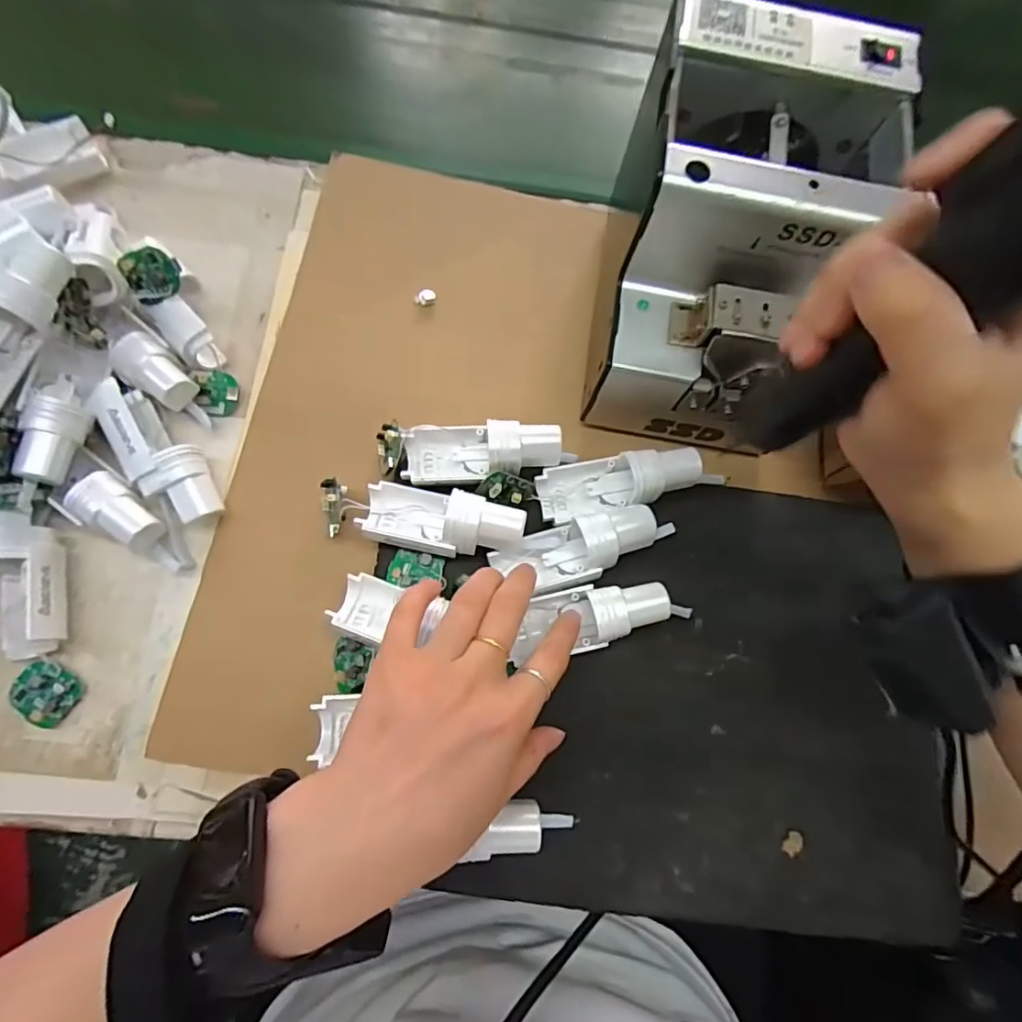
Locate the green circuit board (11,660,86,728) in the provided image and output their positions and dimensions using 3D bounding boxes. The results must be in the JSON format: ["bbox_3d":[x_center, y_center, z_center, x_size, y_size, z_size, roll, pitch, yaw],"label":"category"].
[{"bbox_3d":[-0.253,0.099,0.302,0.032,0.008,0.027,32,74,3],"label":"green circuit board"}]

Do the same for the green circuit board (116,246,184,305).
[{"bbox_3d":[-0.212,-0.139,0.327,0.034,0.005,0.029,-24,117,14],"label":"green circuit board"}]

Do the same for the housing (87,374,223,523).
[{"bbox_3d":[-0.205,-0.032,0.322,0.034,0.036,0.089,-42,83,-14],"label":"housing"}]

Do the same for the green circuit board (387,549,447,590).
[{"bbox_3d":[-0.054,0.035,0.322,0.032,0.008,0.020,12,74,-2],"label":"green circuit board"}]

